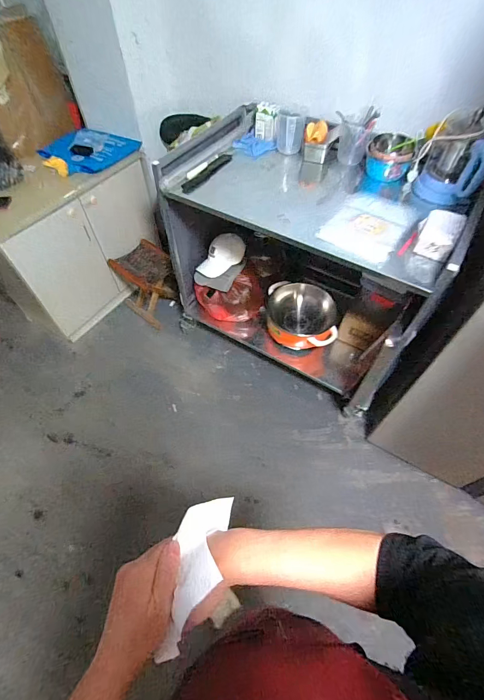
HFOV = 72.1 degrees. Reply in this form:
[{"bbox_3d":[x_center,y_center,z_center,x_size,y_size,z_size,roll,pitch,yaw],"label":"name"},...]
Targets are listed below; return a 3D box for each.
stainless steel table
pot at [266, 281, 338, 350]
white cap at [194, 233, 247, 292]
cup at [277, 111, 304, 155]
[{"bbox_3d":[0.259,-0.367,1.495,1.070,0.865,0.607,29,60,19],"label":"stainless steel table"},{"bbox_3d":[0.274,-0.161,1.571,0.351,0.192,0.277,15,57,11],"label":"pot"},{"bbox_3d":[-0.102,-0.440,1.622,0.226,0.138,0.244,1,56,-1],"label":"white cap"},{"bbox_3d":[0.189,-0.861,1.310,0.100,0.134,0.103,0,55,0],"label":"cup"}]

